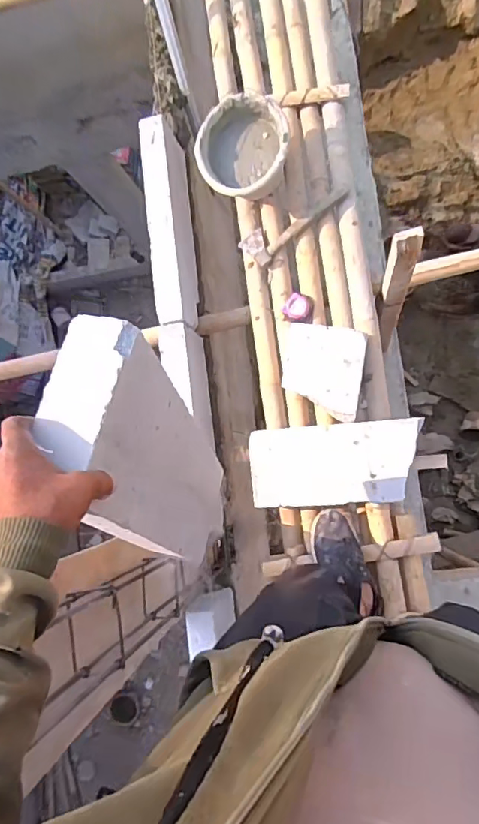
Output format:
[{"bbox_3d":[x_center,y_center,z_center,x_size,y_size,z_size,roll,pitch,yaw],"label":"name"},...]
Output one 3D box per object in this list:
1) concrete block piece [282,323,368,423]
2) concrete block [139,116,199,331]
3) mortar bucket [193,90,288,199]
[{"bbox_3d":[0.220,-0.108,1.383,0.201,0.076,0.224,10,87,13],"label":"concrete block piece"},{"bbox_3d":[-0.204,-0.543,1.533,0.091,0.170,0.616,-7,84,12],"label":"concrete block"},{"bbox_3d":[0.012,-0.709,1.443,0.235,0.184,0.249,-1,85,13],"label":"mortar bucket"}]

